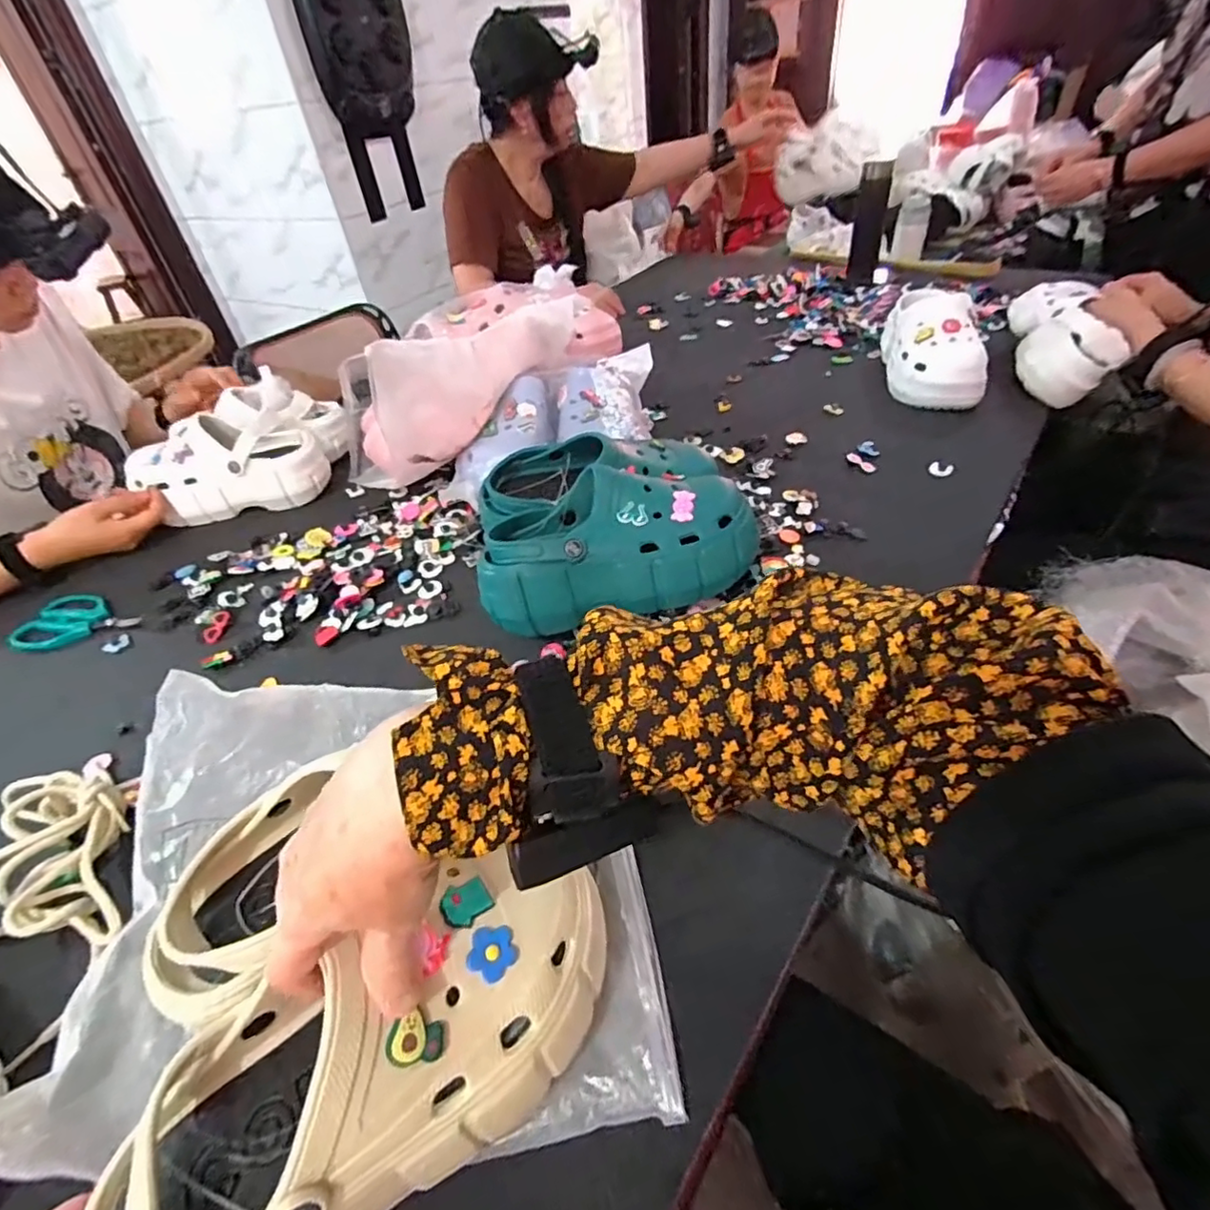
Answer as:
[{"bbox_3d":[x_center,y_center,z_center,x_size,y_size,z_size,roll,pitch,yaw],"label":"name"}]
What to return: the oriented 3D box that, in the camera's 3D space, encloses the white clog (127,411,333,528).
[{"bbox_3d":[-0.509,-0.187,0.800,0.237,0.106,0.093,-18,43,-11],"label":"white clog"}]

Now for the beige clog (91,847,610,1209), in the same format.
[{"bbox_3d":[-0.109,0.214,0.283,0.249,0.097,0.104,-30,47,-24],"label":"beige clog"}]

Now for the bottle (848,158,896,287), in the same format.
[{"bbox_3d":[0.613,-0.892,1.371,0.066,0.212,0.064,3,43,12],"label":"bottle"}]

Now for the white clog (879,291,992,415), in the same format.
[{"bbox_3d":[0.494,-0.400,0.899,0.112,0.109,0.224,3,43,12],"label":"white clog"}]

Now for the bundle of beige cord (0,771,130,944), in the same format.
[{"bbox_3d":[-0.405,0.179,0.432,0.103,0.041,0.138,-15,43,-8],"label":"bundle of beige cord"}]

